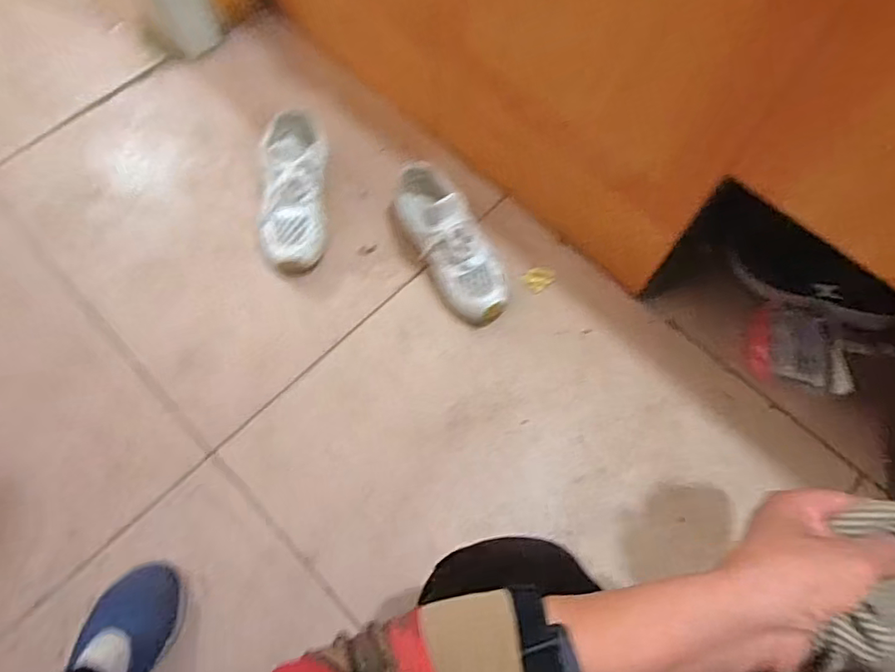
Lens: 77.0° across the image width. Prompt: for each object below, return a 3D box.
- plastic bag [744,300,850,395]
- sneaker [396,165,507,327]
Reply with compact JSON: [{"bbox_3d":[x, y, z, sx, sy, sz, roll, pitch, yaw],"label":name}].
[{"bbox_3d":[0.459,0.010,0.737,0.112,0.027,0.107,10,81,18],"label":"plastic bag"},{"bbox_3d":[0.006,-0.129,0.766,0.093,0.115,0.232,-28,72,-13],"label":"sneaker"}]

